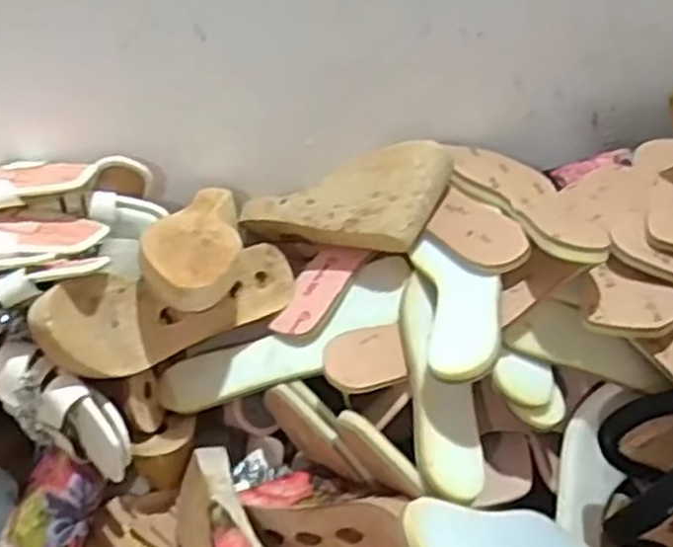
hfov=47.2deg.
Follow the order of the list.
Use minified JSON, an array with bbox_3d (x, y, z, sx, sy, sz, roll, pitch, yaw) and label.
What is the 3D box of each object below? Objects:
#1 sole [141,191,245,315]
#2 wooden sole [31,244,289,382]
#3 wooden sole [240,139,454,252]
[{"bbox_3d":[-0.116,-0.029,0.647,0.076,0.040,0.206,0,25,-3],"label":"sole"},{"bbox_3d":[-0.133,0.026,0.623,0.228,0.069,0.063,-14,41,-39],"label":"wooden sole"},{"bbox_3d":[-0.001,-0.052,0.687,0.212,0.045,0.088,-10,77,27],"label":"wooden sole"}]

